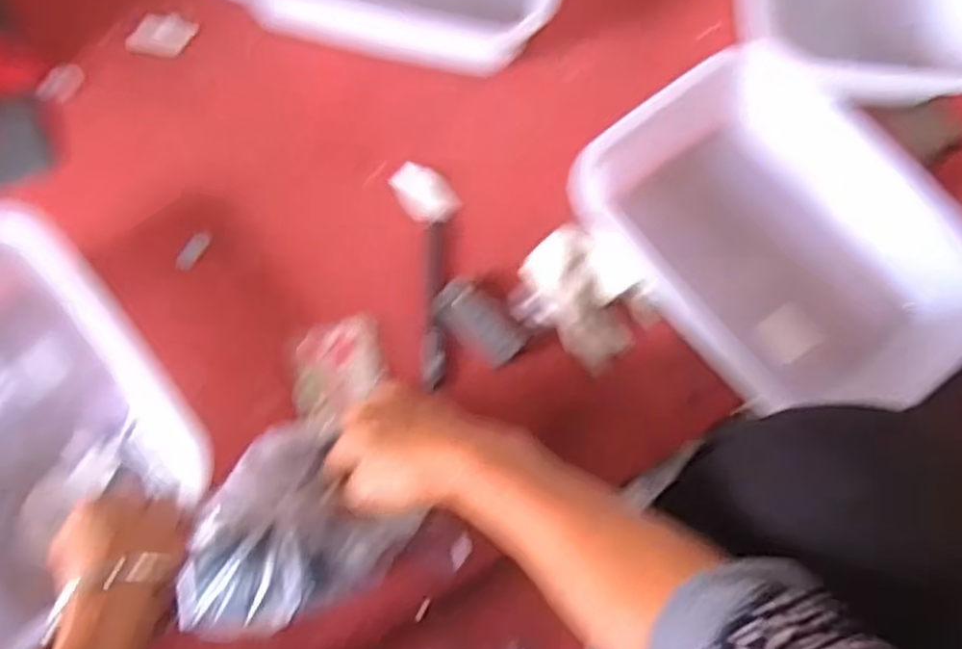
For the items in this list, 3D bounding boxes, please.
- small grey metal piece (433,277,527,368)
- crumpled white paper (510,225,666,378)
[{"bbox_3d":[-0.001,-0.002,0.600,0.075,0.014,0.040,39,75,10],"label":"small grey metal piece"},{"bbox_3d":[0.082,-0.023,0.592,0.106,0.055,0.081,35,74,9],"label":"crumpled white paper"}]

